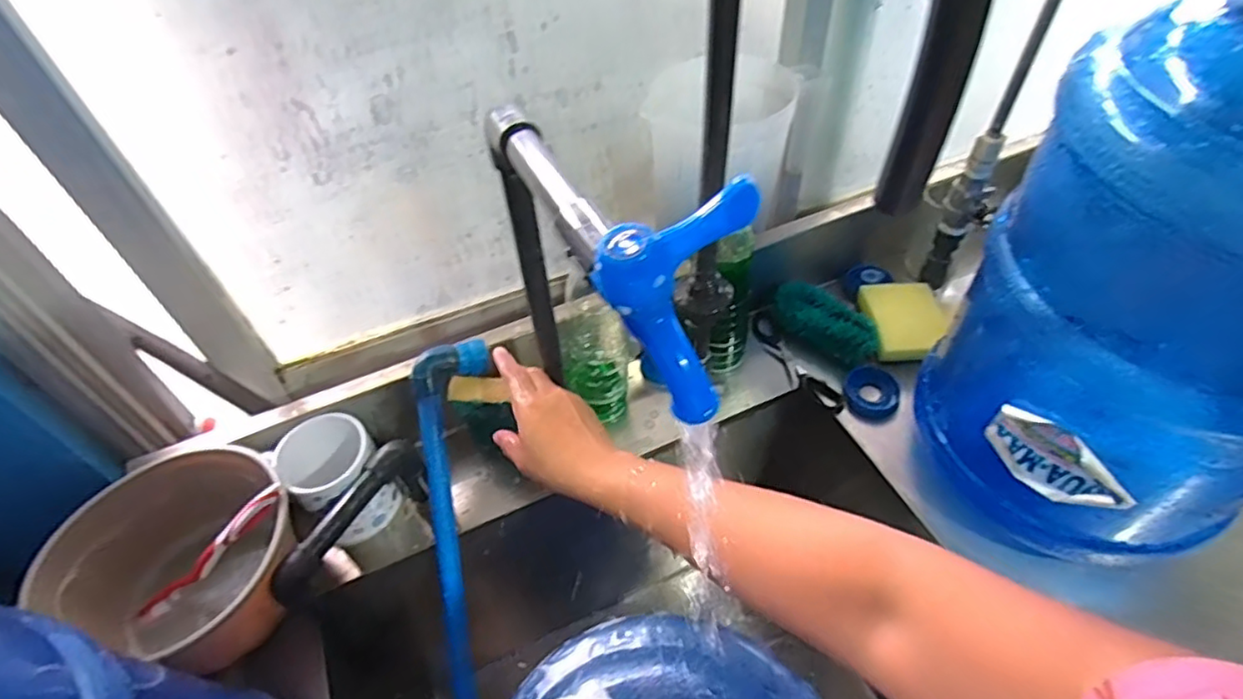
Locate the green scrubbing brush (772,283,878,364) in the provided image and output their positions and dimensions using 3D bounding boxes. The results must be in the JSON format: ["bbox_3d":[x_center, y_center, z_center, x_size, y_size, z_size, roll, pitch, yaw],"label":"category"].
[{"bbox_3d":[0.226,-0.029,0.706,0.124,0.038,0.057,34,59,30],"label":"green scrubbing brush"}]

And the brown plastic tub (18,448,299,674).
[{"bbox_3d":[-0.348,0.168,0.521,0.154,0.100,0.150,-2,48,3],"label":"brown plastic tub"}]

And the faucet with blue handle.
[{"bbox_3d":[-0.009,-0.070,0.309,0.062,0.084,0.222,-21,50,-14],"label":"faucet with blue handle"}]

